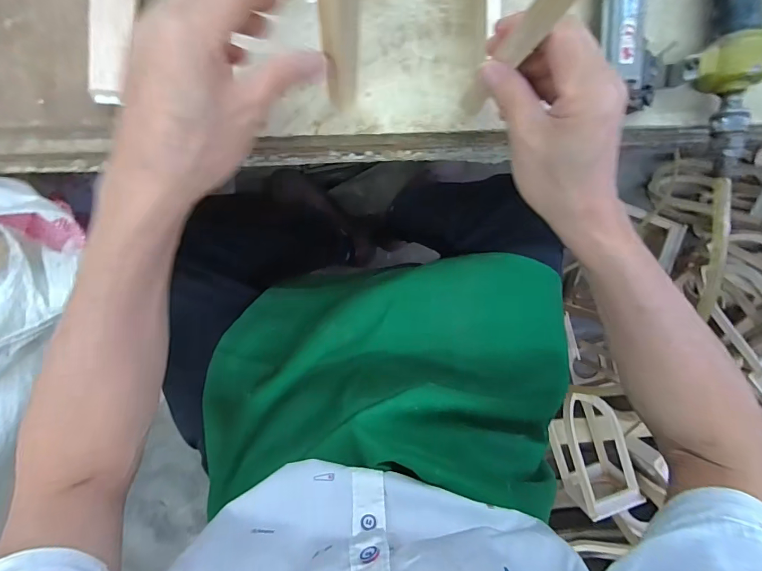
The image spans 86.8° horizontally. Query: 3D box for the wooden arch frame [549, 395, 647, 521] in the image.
[{"bbox_3d":[0.466,0.361,0.914,0.118,0.146,0.256,-16,96,-3],"label":"wooden arch frame"}]

